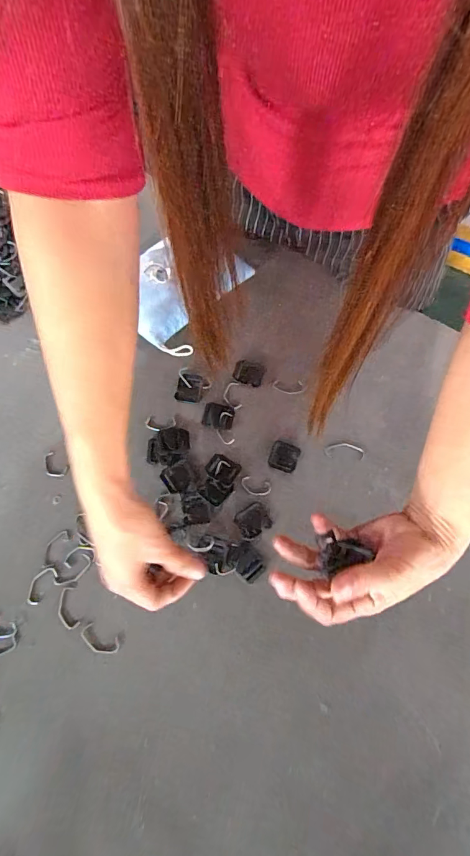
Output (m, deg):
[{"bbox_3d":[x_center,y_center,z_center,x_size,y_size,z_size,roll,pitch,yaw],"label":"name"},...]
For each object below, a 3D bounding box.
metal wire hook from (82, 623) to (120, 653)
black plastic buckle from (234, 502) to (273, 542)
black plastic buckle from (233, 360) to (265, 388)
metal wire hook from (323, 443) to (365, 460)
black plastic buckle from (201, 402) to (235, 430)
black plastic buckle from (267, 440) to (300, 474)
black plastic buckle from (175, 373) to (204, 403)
[{"bbox_3d":[-0.126,0.198,0.384,0.037,0.004,0.019,25,70,8],"label":"metal wire hook"},{"bbox_3d":[0.019,0.096,0.423,0.034,0.004,0.033,-27,72,-11],"label":"black plastic buckle"},{"bbox_3d":[0.016,-0.065,0.484,0.034,0.004,0.028,17,69,5],"label":"black plastic buckle"},{"bbox_3d":[0.119,0.025,0.451,0.044,0.004,0.018,6,69,1],"label":"metal wire hook"},{"bbox_3d":[-0.019,-0.014,0.462,0.034,0.004,0.029,12,69,3],"label":"black plastic buckle"},{"bbox_3d":[0.054,0.031,0.448,0.030,0.004,0.032,21,70,6],"label":"black plastic buckle"},{"bbox_3d":[-0.053,-0.046,0.474,0.028,0.004,0.034,9,69,2],"label":"black plastic buckle"}]

